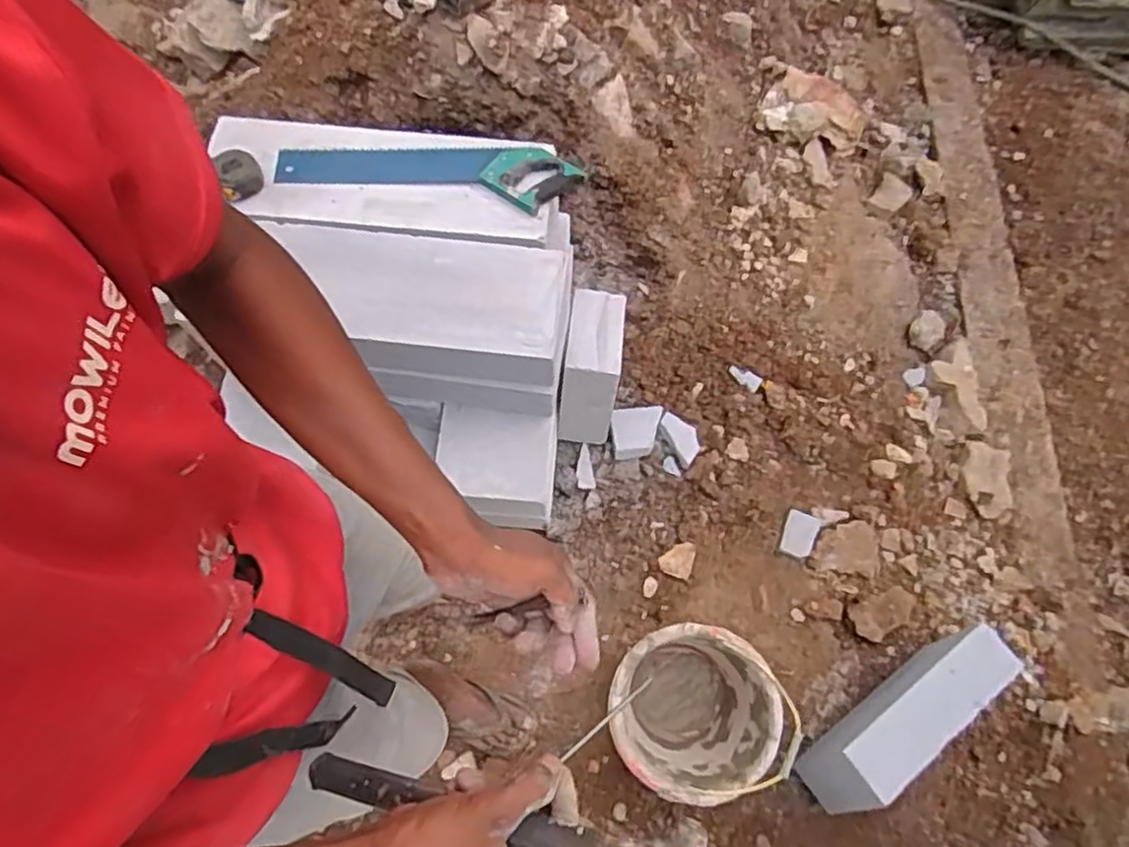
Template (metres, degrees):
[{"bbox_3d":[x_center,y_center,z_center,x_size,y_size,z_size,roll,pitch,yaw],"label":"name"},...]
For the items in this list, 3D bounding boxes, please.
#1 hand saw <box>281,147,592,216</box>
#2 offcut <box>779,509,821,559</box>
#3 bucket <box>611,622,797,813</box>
[{"bbox_3d":[-0.227,-0.426,1.164,0.496,0.037,0.119,8,68,2],"label":"hand saw"},{"bbox_3d":[0.508,0.242,1.522,0.072,0.028,0.100,23,70,8],"label":"offcut"},{"bbox_3d":[0.228,0.517,1.272,0.287,0.191,0.282,0,68,-1],"label":"bucket"}]

